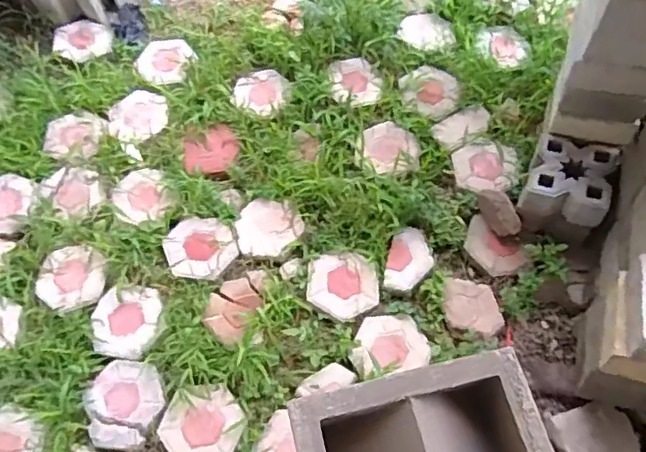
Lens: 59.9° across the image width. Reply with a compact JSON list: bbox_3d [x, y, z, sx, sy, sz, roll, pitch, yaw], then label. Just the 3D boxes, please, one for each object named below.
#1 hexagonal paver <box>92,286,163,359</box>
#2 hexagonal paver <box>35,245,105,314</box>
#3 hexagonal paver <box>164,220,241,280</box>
[{"bbox_3d":[-0.542,0.259,1.534,0.191,0.028,0.187,6,63,7],"label":"hexagonal paver"},{"bbox_3d":[-0.719,0.146,1.594,0.196,0.025,0.193,6,63,7],"label":"hexagonal paver"},{"bbox_3d":[-0.353,0.060,1.619,0.200,0.034,0.196,-15,63,-4],"label":"hexagonal paver"}]

